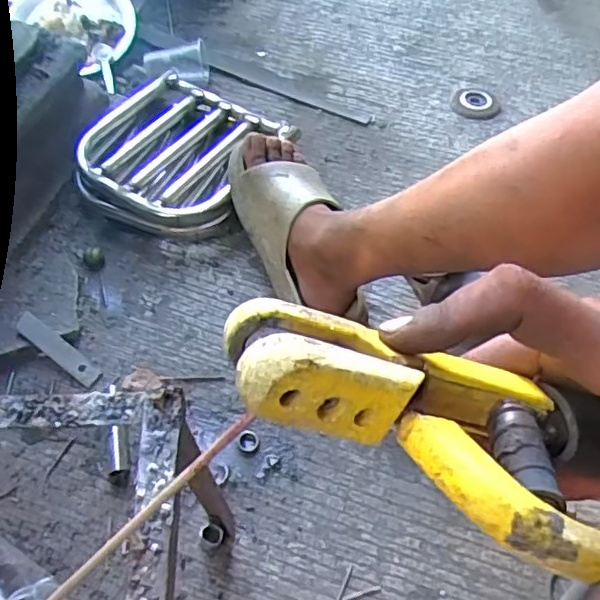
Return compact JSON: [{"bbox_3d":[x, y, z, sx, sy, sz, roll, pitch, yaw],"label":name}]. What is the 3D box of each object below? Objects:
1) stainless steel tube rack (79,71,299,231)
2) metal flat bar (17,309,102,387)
[{"bbox_3d":[-0.175,-0.197,0.864,0.254,0.072,0.245,23,58,14],"label":"stainless steel tube rack"},{"bbox_3d":[-0.287,0.057,0.719,0.120,0.006,0.025,38,62,6],"label":"metal flat bar"}]

